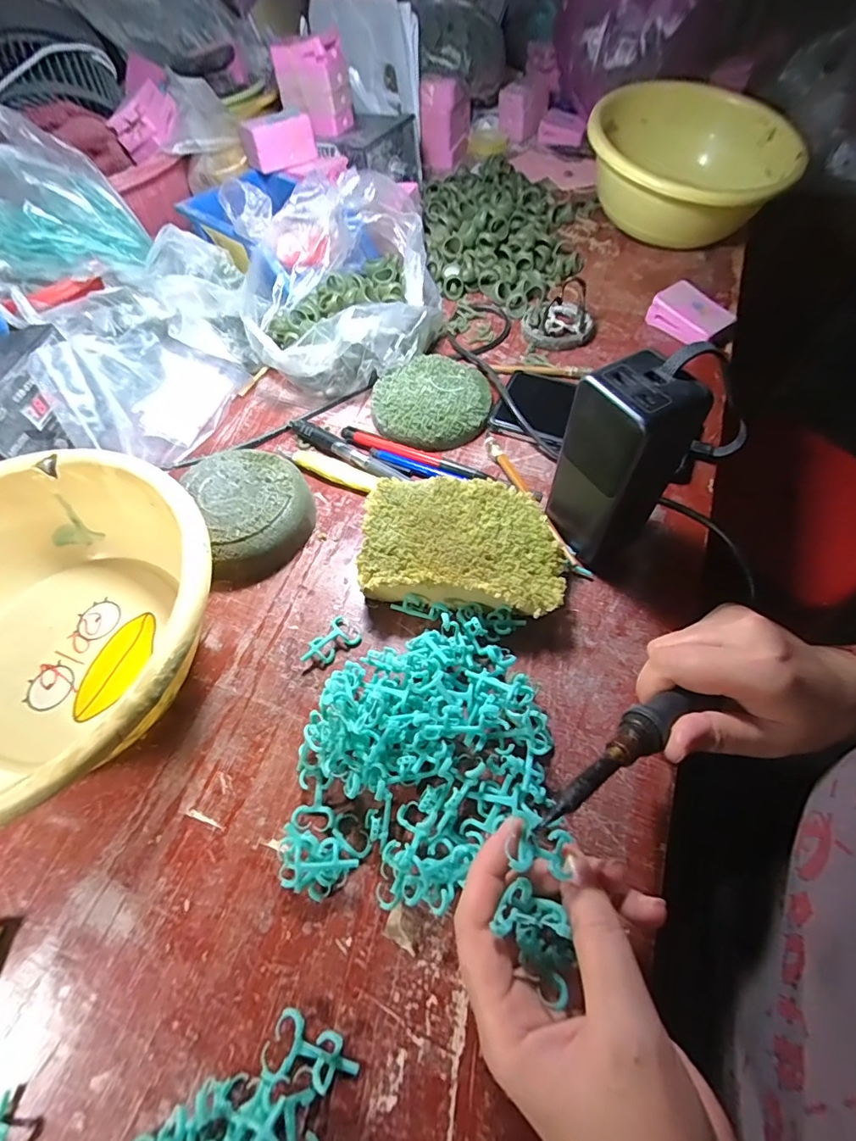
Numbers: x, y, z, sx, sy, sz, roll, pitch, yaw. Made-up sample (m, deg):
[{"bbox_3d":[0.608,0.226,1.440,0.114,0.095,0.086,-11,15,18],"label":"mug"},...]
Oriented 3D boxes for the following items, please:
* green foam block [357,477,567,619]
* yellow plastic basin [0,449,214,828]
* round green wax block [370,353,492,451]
[{"bbox_3d":[0.023,-0.016,0.333,0.134,0.040,0.094,7,60,5],"label":"green foam block"},{"bbox_3d":[-0.235,0.037,0.290,0.218,0.077,0.219,0,60,0],"label":"yellow plastic basin"},{"bbox_3d":[0.003,-0.152,0.427,0.101,0.020,0.101,0,60,0],"label":"round green wax block"}]

